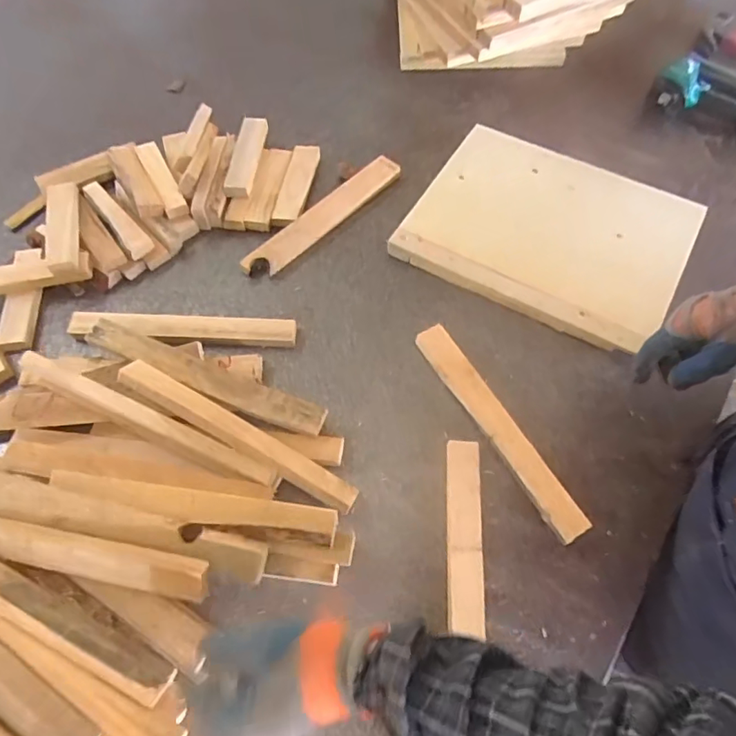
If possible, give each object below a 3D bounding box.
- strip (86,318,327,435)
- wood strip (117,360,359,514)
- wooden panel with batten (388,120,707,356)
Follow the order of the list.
[{"bbox_3d":[-0.185,0.009,0.599,0.282,0.014,0.041,23,59,4],"label":"strip"},{"bbox_3d":[-0.140,0.071,0.571,0.285,0.025,0.034,30,67,2],"label":"wood strip"},{"bbox_3d":[0.259,-0.203,0.744,0.356,0.027,0.306,28,67,14],"label":"wooden panel with batten"}]

